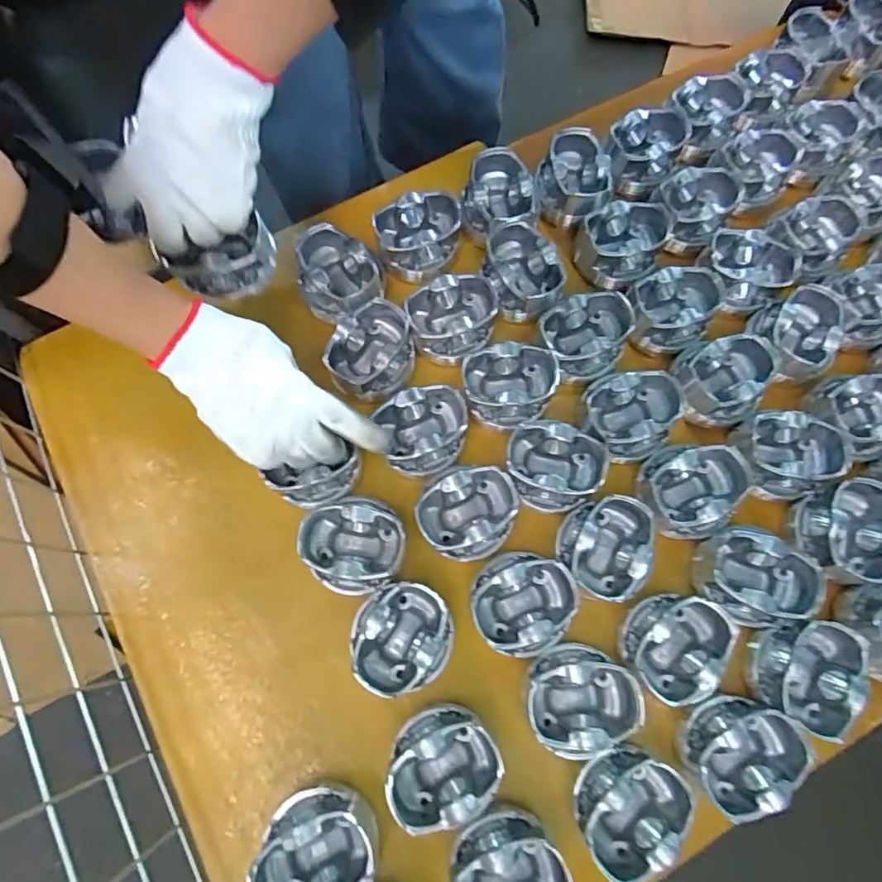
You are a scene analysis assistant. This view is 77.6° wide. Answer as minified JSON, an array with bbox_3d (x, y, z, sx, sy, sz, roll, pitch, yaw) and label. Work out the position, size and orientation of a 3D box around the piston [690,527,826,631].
[{"bbox_3d":[0.259,0.113,0.457,0.087,0.051,0.075,31,75,9],"label":"piston"}]

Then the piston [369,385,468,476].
[{"bbox_3d":[-0.013,-0.008,0.470,0.073,0.041,0.067,0,73,0],"label":"piston"}]

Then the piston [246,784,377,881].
[{"bbox_3d":[-0.087,0.295,0.390,0.082,0.048,0.075,10,73,3],"label":"piston"}]

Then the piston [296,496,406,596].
[{"bbox_3d":[-0.069,0.084,0.445,0.080,0.039,0.076,0,73,0],"label":"piston"}]

